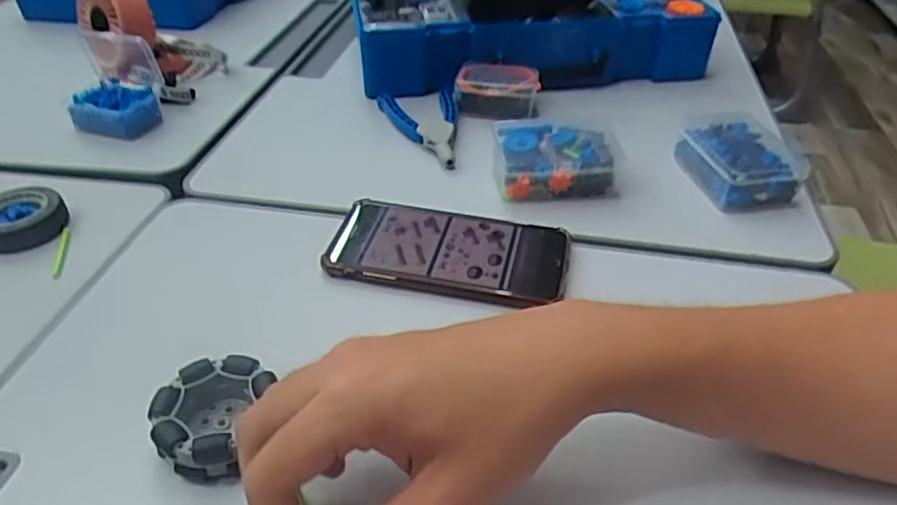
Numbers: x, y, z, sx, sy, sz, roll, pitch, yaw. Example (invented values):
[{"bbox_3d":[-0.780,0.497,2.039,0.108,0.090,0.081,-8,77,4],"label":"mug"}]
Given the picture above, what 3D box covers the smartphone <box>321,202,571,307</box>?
[{"bbox_3d":[0.000,-0.003,0.444,0.160,0.010,0.080,9,39,12],"label":"smartphone"}]

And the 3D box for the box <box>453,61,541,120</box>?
[{"bbox_3d":[0.048,-0.155,0.622,0.077,0.037,0.048,8,39,11],"label":"box"}]

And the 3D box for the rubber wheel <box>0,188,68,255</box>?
[{"bbox_3d":[-0.311,-0.024,0.469,0.059,0.024,0.053,-15,40,-17],"label":"rubber wheel"}]

